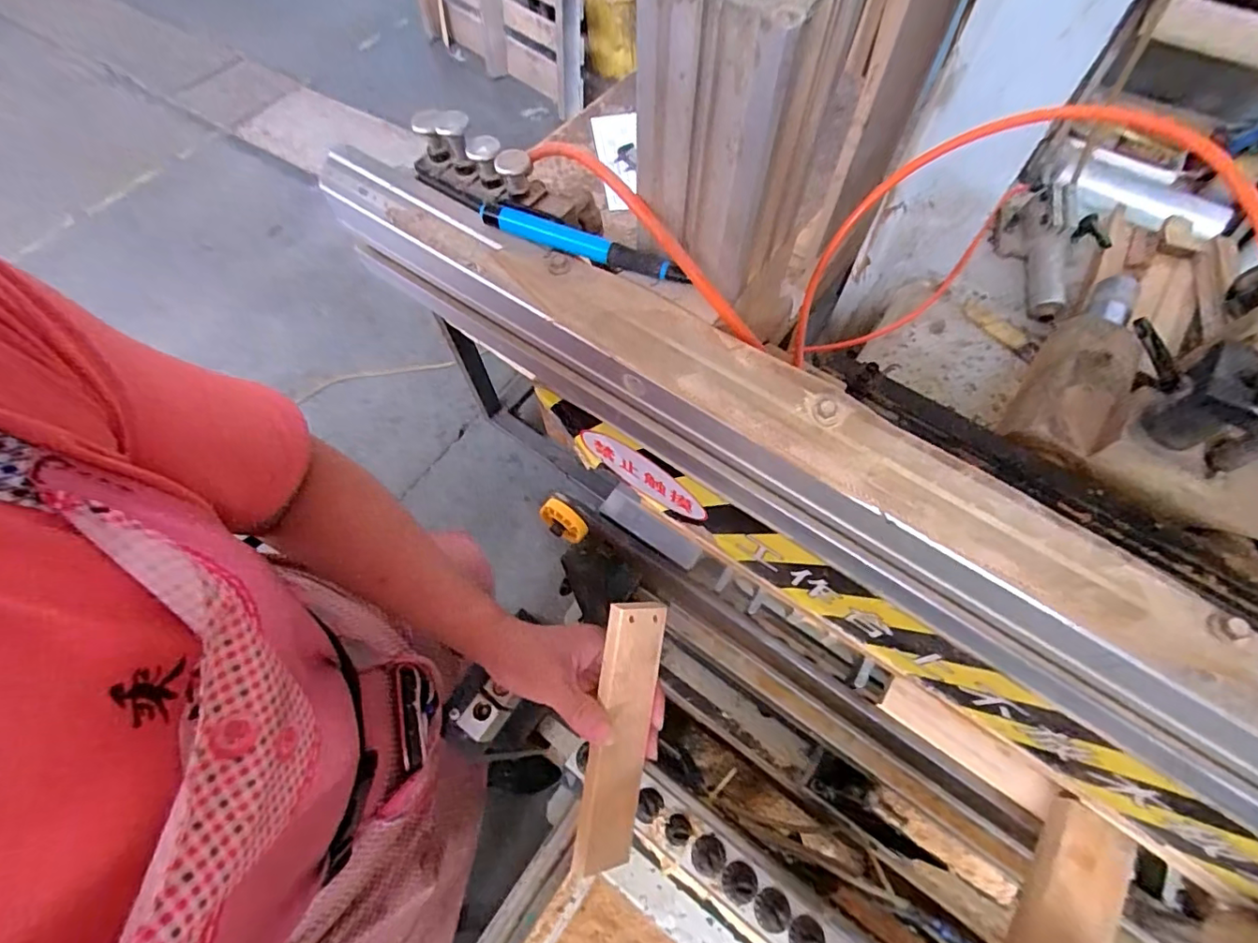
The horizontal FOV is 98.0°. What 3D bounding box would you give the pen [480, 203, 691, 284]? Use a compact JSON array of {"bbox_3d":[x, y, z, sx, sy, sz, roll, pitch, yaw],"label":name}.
[{"bbox_3d":[-0.028,-0.124,0.292,0.121,0.017,0.013,18,65,10],"label":"pen"}]

